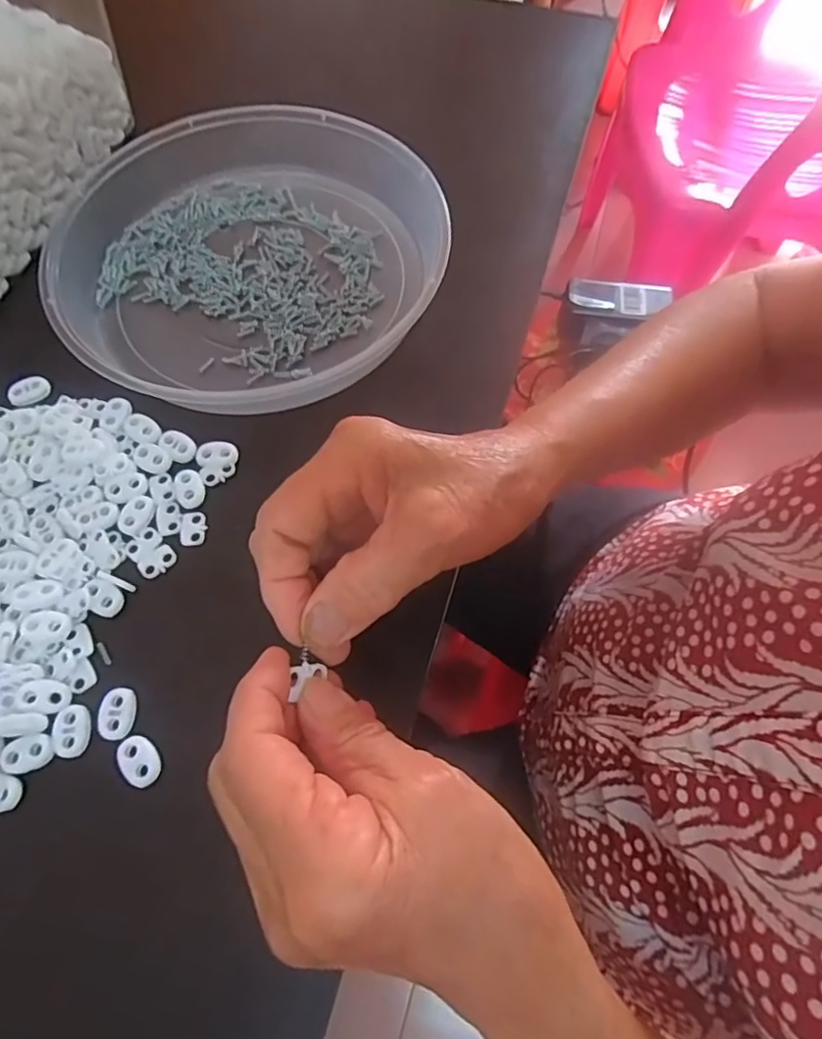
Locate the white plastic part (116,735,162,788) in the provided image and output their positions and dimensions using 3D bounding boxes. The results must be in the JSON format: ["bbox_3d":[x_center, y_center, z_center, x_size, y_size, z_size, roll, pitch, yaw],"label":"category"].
[{"bbox_3d":[-0.122,0.108,0.261,0.023,0.004,0.015,39,72,16],"label":"white plastic part"}]

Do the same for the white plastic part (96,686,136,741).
[{"bbox_3d":[-0.136,0.089,0.270,0.016,0.004,0.023,-6,66,-2],"label":"white plastic part"}]

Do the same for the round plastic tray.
[{"bbox_3d":[-0.107,-0.176,0.367,0.235,0.035,0.226,0,66,1],"label":"round plastic tray"}]

